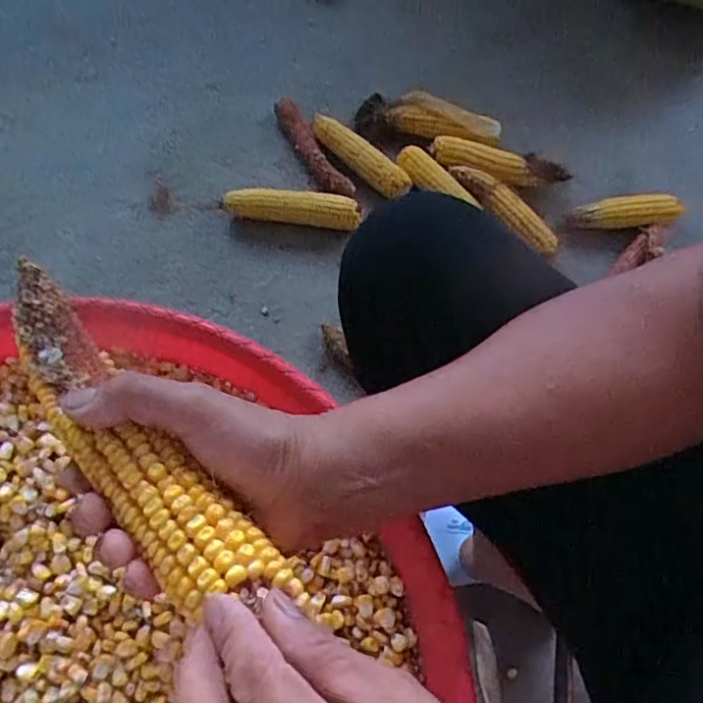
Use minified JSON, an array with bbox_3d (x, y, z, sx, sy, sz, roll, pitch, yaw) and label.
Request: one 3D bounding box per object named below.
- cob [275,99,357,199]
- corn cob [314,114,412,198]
[{"bbox_3d":[-0.062,-0.313,0.920,0.036,0.033,0.186,-34,86,-15],"label":"cob"},{"bbox_3d":[0.010,-0.303,0.900,0.180,0.038,0.042,40,71,14],"label":"corn cob"}]

